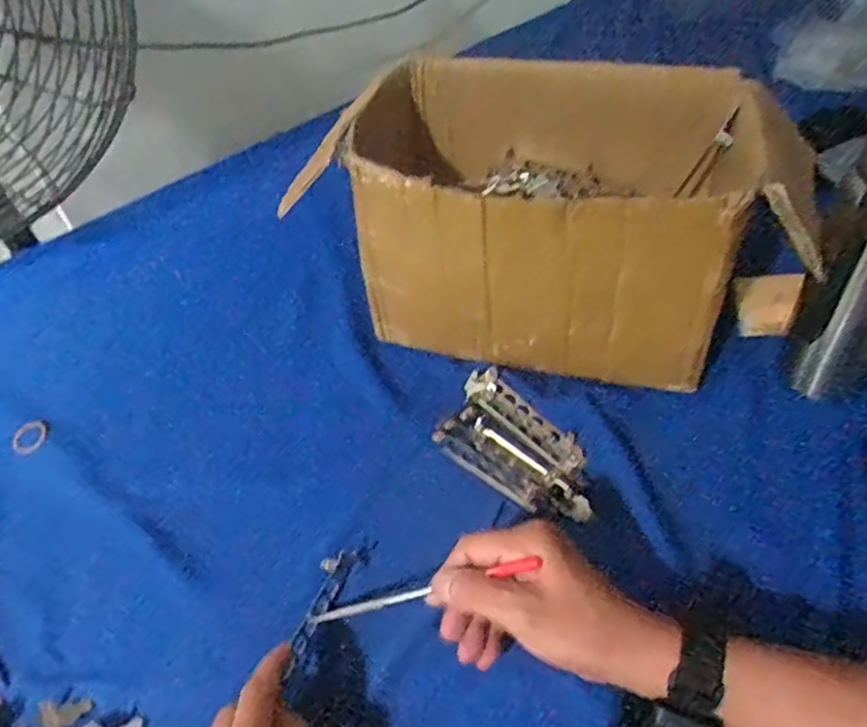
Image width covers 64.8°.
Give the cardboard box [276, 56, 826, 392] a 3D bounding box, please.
[{"bbox_3d":[0.124,-0.135,0.609,0.383,0.203,0.266,10,50,16],"label":"cardboard box"}]

